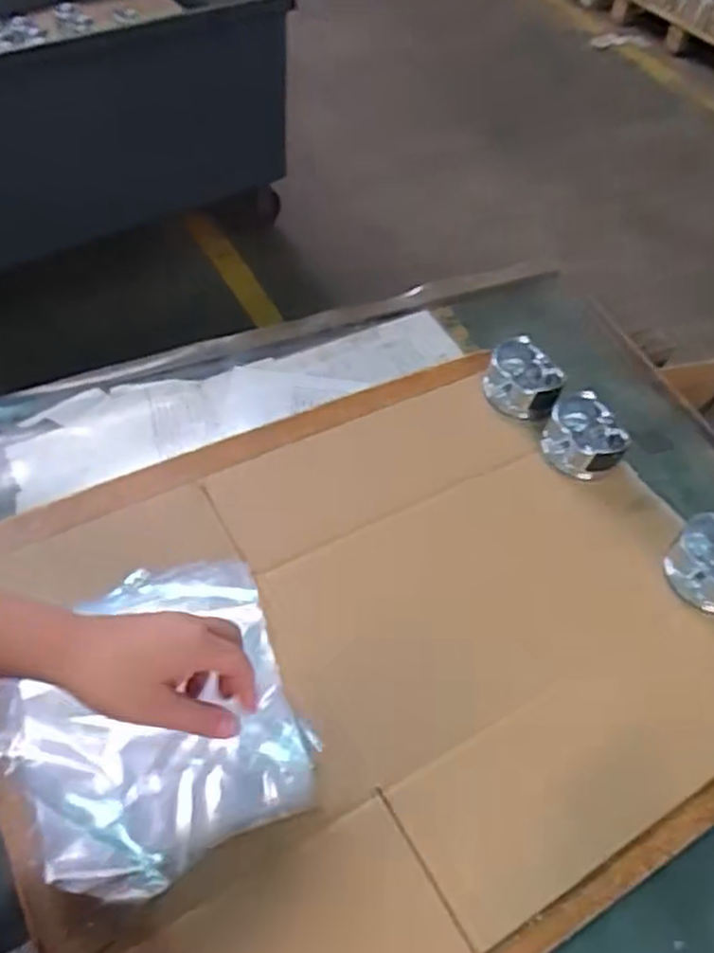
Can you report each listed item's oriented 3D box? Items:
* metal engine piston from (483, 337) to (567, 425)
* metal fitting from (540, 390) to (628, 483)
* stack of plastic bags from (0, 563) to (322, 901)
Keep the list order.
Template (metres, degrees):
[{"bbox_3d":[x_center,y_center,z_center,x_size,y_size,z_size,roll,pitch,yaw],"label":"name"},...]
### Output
[{"bbox_3d":[0.182,-0.102,0.823,0.084,0.046,0.080,25,54,13],"label":"metal engine piston"},{"bbox_3d":[0.237,-0.037,0.782,0.083,0.044,0.082,29,55,17],"label":"metal fitting"},{"bbox_3d":[-0.168,0.181,0.562,0.234,0.024,0.226,-18,56,-19],"label":"stack of plastic bags"}]

